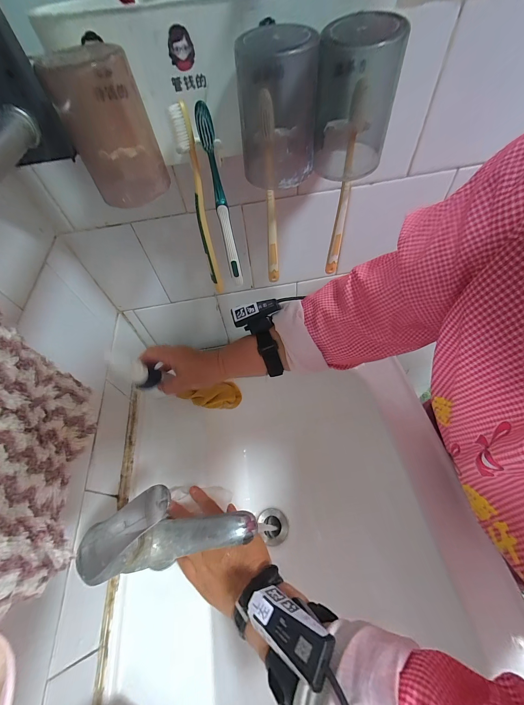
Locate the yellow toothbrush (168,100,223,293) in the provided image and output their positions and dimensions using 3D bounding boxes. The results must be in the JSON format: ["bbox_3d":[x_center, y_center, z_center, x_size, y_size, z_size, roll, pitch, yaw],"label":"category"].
[{"bbox_3d":[-0.059,-0.134,0.274,0.017,0.179,0.017,-13,56,-4],"label":"yellow toothbrush"}]

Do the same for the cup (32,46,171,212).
[{"bbox_3d":[-0.116,-0.169,0.204,0.058,0.079,0.062,-2,56,4],"label":"cup"}]

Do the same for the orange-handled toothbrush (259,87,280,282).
[{"bbox_3d":[0.009,-0.147,0.277,0.011,0.180,0.017,-13,56,-4],"label":"orange-handled toothbrush"}]

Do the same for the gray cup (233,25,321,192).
[{"bbox_3d":[0.012,-0.182,0.212,0.059,0.093,0.054,4,56,8],"label":"gray cup"}]

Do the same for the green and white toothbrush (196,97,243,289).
[{"bbox_3d":[-0.038,-0.135,0.273,0.013,0.178,0.022,-9,56,-1],"label":"green and white toothbrush"}]

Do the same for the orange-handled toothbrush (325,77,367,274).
[{"bbox_3d":[0.085,-0.158,0.282,0.012,0.183,0.015,4,56,8],"label":"orange-handled toothbrush"}]

